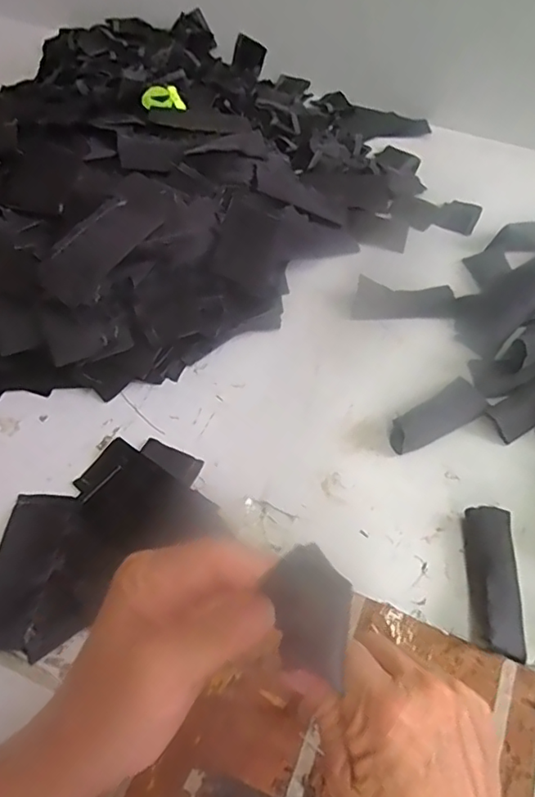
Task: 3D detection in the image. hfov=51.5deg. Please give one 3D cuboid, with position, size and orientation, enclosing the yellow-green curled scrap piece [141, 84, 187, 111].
[{"bbox_3d":[-0.128,-0.368,0.683,0.051,0.024,0.020,-8,56,-9],"label":"yellow-green curled scrap piece"}]

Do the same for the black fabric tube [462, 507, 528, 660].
[{"bbox_3d":[0.170,0.133,0.413,0.035,0.027,0.107,6,55,1],"label":"black fabric tube"}]

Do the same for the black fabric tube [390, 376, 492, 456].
[{"bbox_3d":[0.150,0.019,0.490,0.095,0.022,0.036,-31,62,-22],"label":"black fabric tube"}]

